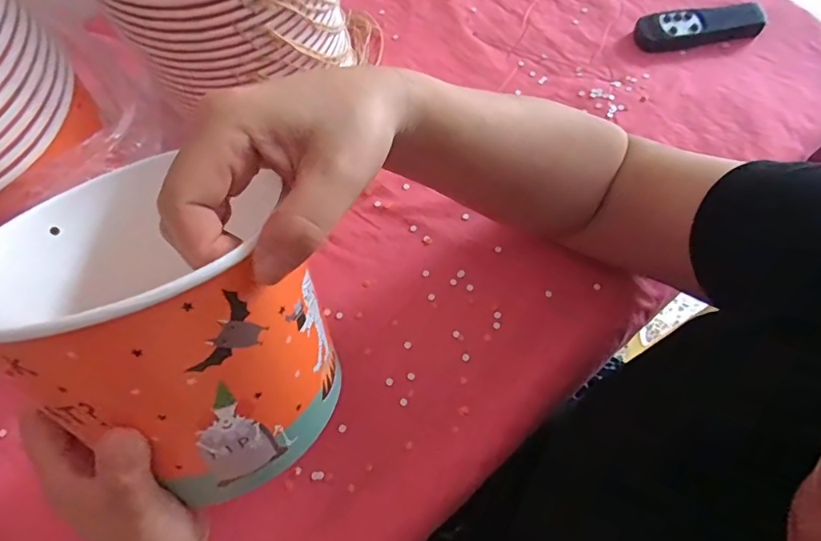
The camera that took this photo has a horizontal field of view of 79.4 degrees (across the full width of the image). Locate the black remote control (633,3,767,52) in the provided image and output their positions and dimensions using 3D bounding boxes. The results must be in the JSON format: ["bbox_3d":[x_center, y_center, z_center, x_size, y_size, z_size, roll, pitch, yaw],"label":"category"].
[{"bbox_3d":[0.270,-0.228,0.464,0.124,0.017,0.033,-7,67,-1],"label":"black remote control"}]

